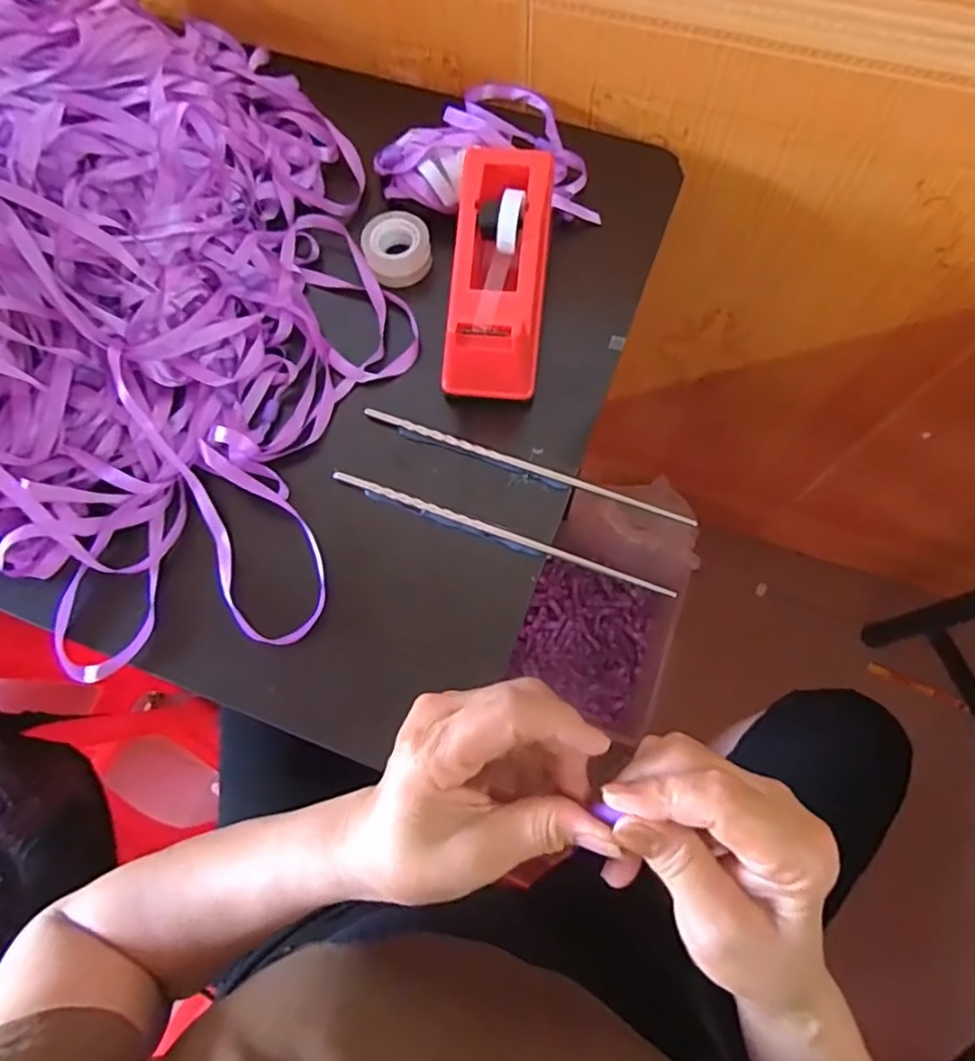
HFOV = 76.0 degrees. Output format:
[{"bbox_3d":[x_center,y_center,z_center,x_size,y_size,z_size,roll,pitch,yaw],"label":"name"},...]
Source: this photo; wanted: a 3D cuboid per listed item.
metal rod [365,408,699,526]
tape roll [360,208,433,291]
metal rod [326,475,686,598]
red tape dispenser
[{"bbox_3d":[0.018,-0.044,0.402,0.208,0.004,0.007,20,74,7],"label":"metal rod"},{"bbox_3d":[-0.066,-0.203,0.452,0.046,0.025,0.047,0,73,1],"label":"tape roll"},{"bbox_3d":[0.008,0.002,0.392,0.224,0.010,0.006,19,74,6],"label":"metal rod"},{"bbox_3d":[0.008,-0.163,0.408,0.062,0.070,0.157,7,73,3],"label":"red tape dispenser"}]

